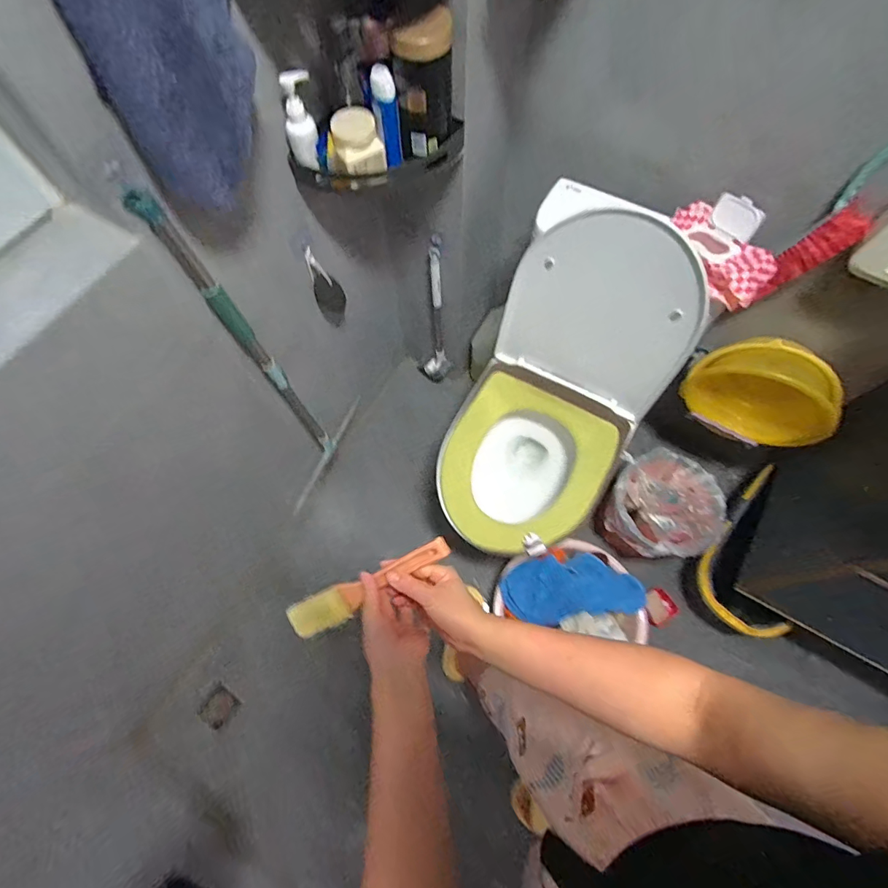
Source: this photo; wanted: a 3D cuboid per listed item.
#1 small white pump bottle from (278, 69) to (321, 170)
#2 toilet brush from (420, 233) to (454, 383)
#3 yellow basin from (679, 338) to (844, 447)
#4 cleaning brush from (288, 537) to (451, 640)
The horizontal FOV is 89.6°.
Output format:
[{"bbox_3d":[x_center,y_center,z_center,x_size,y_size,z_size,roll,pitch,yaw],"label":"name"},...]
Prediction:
[{"bbox_3d":[-0.209,-0.475,0.662,0.055,0.106,0.048,-21,69,-7],"label":"small white pump bottle"},{"bbox_3d":[-0.029,-0.336,1.243,0.083,0.539,0.063,-29,70,-10],"label":"toilet brush"},{"bbox_3d":[0.746,-0.112,1.052,0.304,0.271,0.097,41,75,16],"label":"yellow basin"},{"bbox_3d":[-0.085,0.162,0.500,0.213,0.026,0.040,-30,69,11],"label":"cleaning brush"}]

